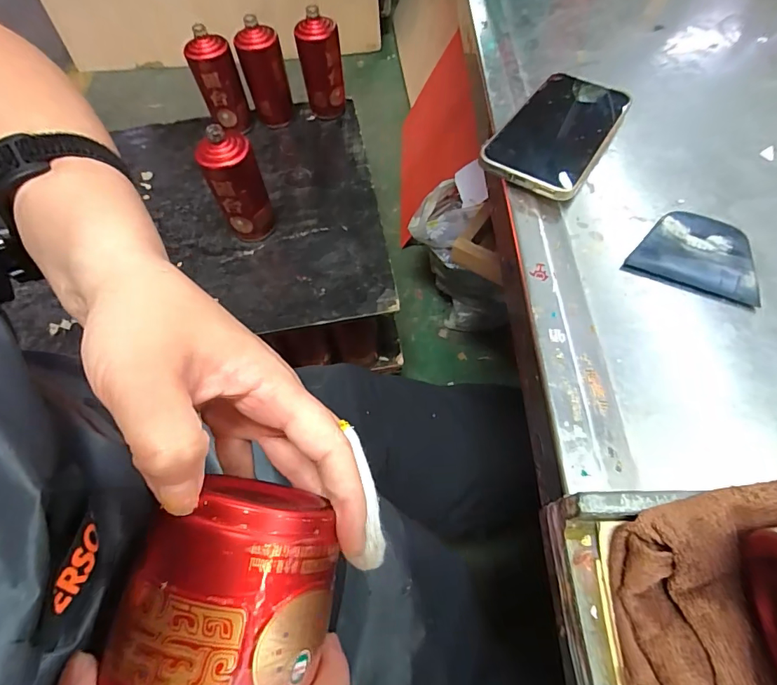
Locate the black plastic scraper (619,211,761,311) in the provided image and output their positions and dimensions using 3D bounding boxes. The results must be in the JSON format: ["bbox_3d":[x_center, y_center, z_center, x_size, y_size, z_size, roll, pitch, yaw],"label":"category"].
[{"bbox_3d":[0.205,-0.059,0.292,0.077,0.011,0.060,21,62,13],"label":"black plastic scraper"}]

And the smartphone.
[{"bbox_3d":[0.134,-0.172,0.352,0.082,0.018,0.153,28,64,16],"label":"smartphone"}]

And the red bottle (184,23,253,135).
[{"bbox_3d":[-0.323,-0.491,0.832,0.079,0.164,0.069,-22,62,-8],"label":"red bottle"}]

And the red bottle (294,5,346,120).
[{"bbox_3d":[-0.131,-0.534,0.860,0.078,0.180,0.084,-9,61,-1],"label":"red bottle"}]

